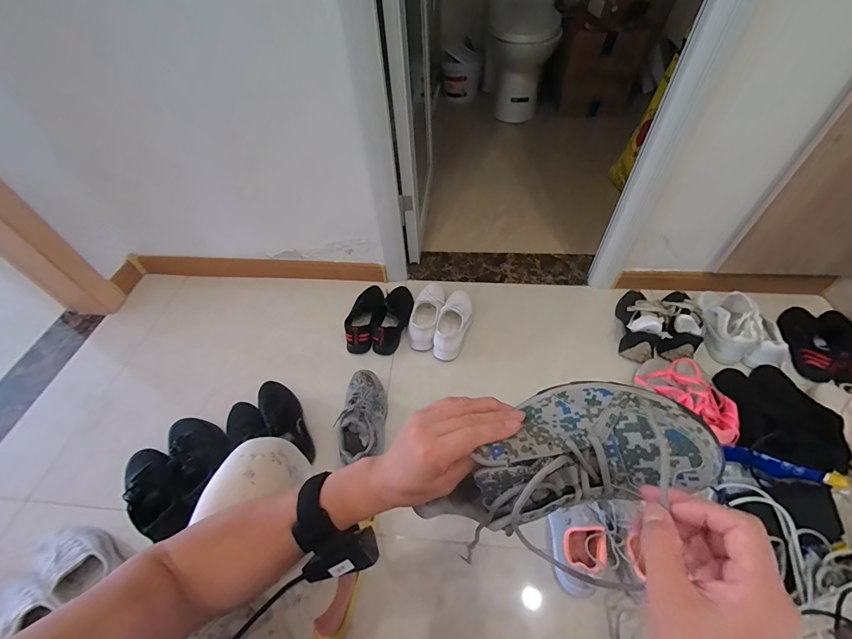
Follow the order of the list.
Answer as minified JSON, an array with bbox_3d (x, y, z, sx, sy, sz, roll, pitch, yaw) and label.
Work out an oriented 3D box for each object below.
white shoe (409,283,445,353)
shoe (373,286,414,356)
[{"bbox_3d":[0.005,-0.024,1.090,0.091,0.094,0.244,6,49,9],"label":"white shoe"},{"bbox_3d":[-0.089,-0.015,1.094,0.091,0.086,0.245,6,49,9],"label":"shoe"}]

